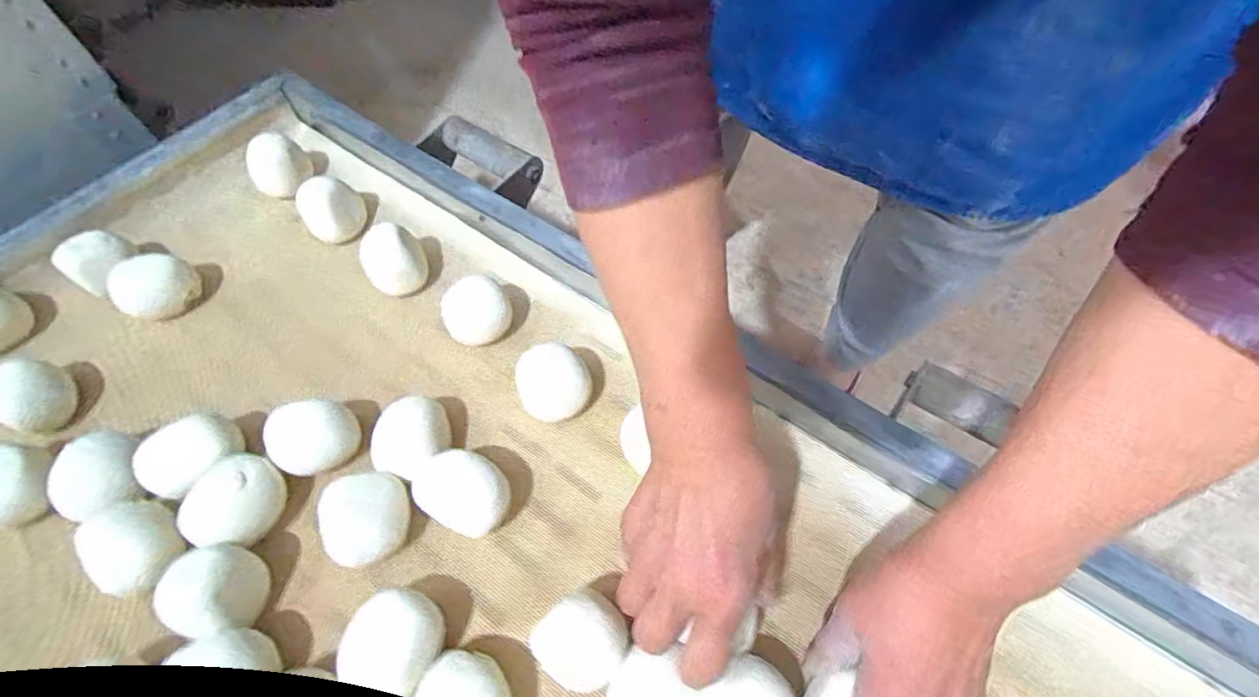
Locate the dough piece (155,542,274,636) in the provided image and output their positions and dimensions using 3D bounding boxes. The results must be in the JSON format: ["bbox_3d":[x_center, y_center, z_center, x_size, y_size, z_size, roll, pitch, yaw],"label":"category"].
[{"bbox_3d":[-0.252,0.145,0.335,0.046,0.050,0.051,-4,59,-1],"label":"dough piece"}]

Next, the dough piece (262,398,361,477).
[{"bbox_3d":[-0.219,0.062,0.382,0.051,0.032,0.044,-9,60,-3],"label":"dough piece"}]

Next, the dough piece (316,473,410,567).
[{"bbox_3d":[-0.170,0.110,0.357,0.055,0.041,0.055,6,60,5],"label":"dough piece"}]

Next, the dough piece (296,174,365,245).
[{"bbox_3d":[-0.258,-0.116,0.492,0.050,0.055,0.044,-34,64,-17],"label":"dough piece"}]

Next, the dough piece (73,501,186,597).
[{"bbox_3d":[-0.310,0.125,0.344,0.047,0.039,0.051,-1,59,1],"label":"dough piece"}]

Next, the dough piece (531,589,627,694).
[{"bbox_3d":[-0.026,0.170,0.324,0.046,0.036,0.048,-1,59,1],"label":"dough piece"}]

